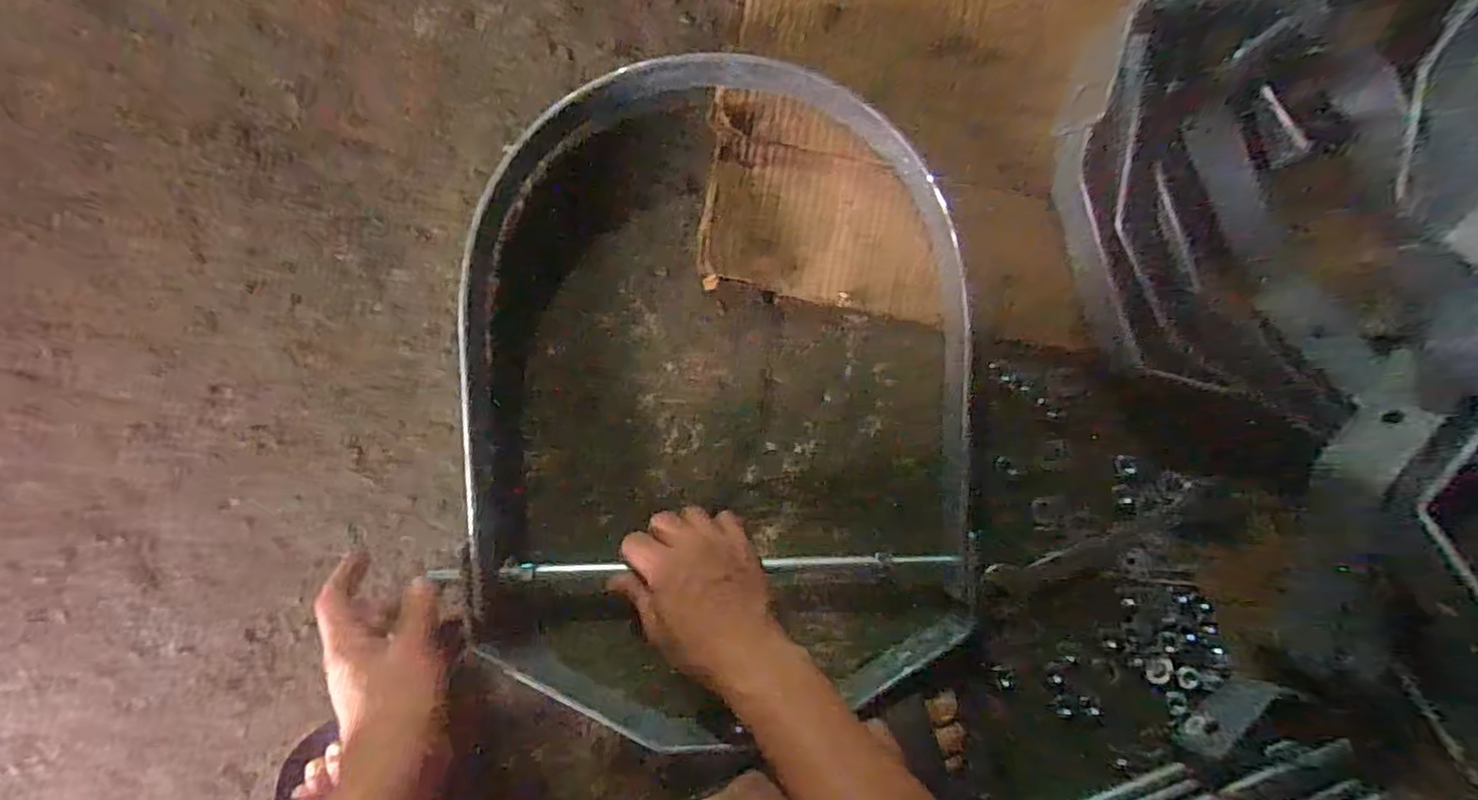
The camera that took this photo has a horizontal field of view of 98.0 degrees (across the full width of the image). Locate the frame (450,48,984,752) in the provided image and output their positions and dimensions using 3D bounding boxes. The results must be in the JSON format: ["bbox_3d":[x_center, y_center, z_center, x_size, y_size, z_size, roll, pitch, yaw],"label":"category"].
[{"bbox_3d":[-0.013,-0.013,0.498,0.382,0.077,0.474,-1,94,-8],"label":"frame"}]

